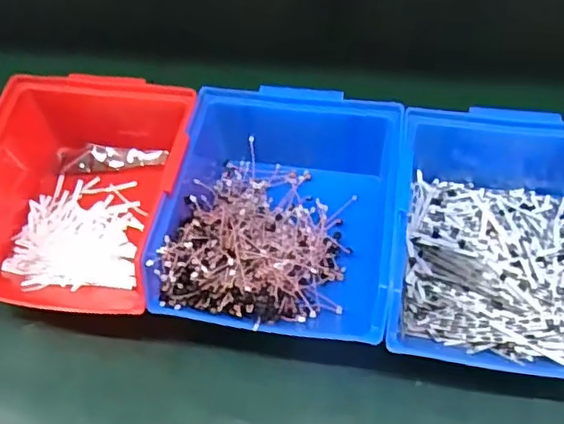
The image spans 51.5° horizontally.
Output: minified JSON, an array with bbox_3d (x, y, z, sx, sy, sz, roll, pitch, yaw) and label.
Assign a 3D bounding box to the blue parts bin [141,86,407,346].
[{"bbox_3d":[0.006,0.000,0.346,0.126,0.074,0.159,7,57,8],"label":"blue parts bin"}]

